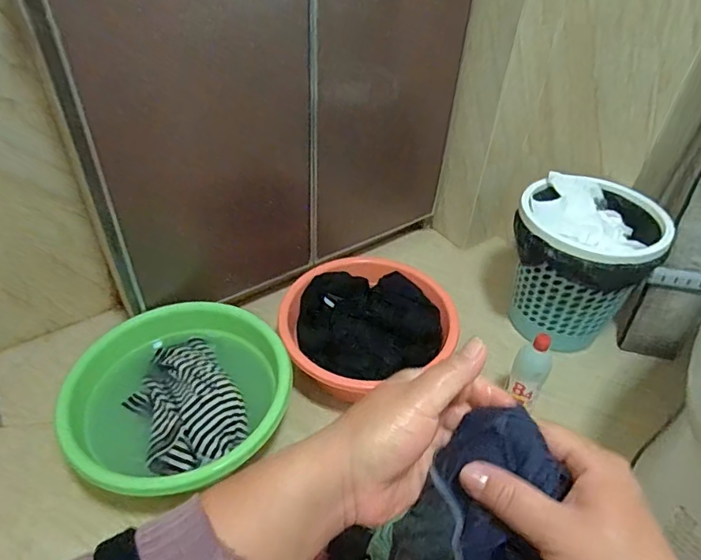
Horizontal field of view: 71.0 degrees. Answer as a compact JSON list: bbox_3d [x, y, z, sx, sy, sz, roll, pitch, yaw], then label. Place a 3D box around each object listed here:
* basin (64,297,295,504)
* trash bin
[{"bbox_3d":[-0.289,0.204,0.877,0.353,0.121,0.330,2,42,-2],"label":"basin"},{"bbox_3d":[0.461,-0.025,1.040,0.250,0.300,0.250,2,42,-2],"label":"trash bin"}]

